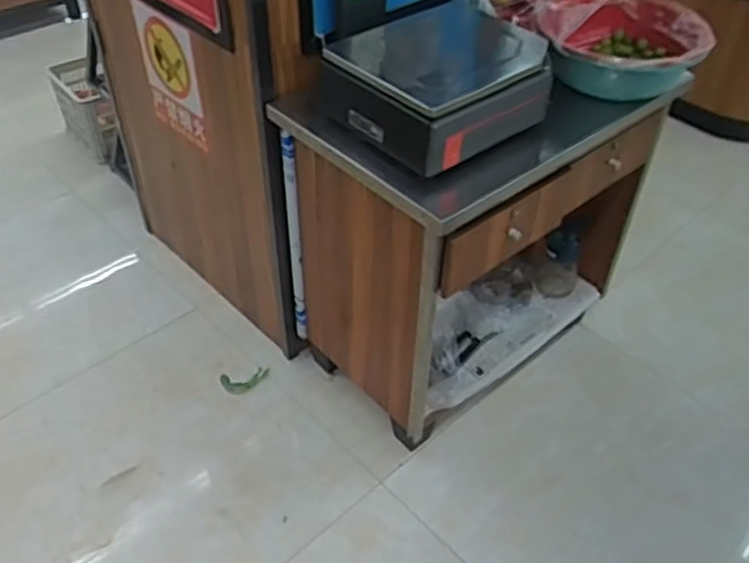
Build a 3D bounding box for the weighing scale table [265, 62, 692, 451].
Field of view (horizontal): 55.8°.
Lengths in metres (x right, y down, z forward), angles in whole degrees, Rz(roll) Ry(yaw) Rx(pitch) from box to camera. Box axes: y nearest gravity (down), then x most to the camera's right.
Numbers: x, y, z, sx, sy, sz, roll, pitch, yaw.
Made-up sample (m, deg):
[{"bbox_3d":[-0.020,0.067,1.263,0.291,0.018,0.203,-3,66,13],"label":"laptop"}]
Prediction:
[{"bbox_3d":[0.253,-0.140,1.637,0.741,0.723,0.460,-24,49,-25],"label":"weighing scale table"}]

